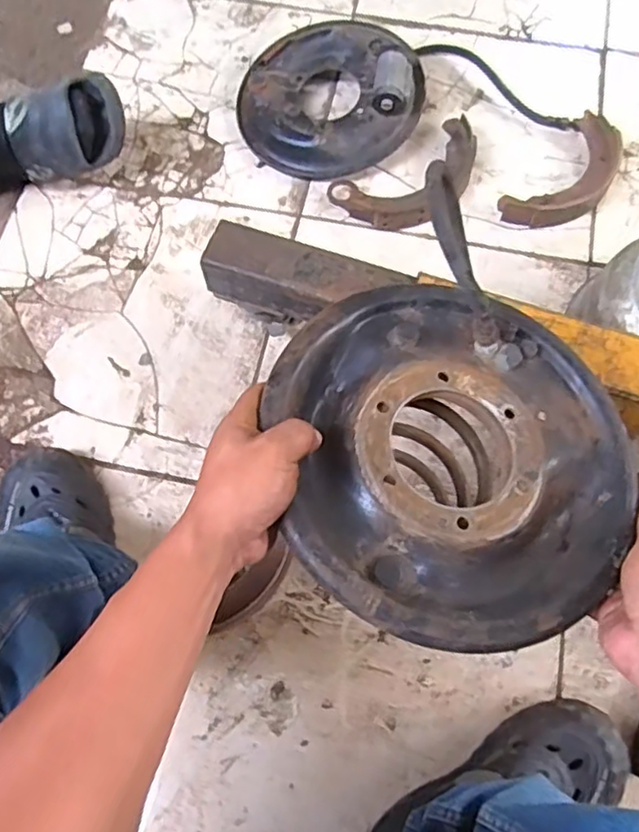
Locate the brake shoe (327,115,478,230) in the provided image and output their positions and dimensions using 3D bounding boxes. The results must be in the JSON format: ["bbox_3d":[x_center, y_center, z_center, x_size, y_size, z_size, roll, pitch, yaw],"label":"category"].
[{"bbox_3d":[0.137,-0.333,0.912,0.224,0.035,0.120,-32,73,-9],"label":"brake shoe"}]

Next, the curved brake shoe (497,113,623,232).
[{"bbox_3d":[0.358,-0.339,0.912,0.103,0.038,0.222,41,77,14],"label":"curved brake shoe"}]

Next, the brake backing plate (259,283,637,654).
[{"bbox_3d":[0.097,0.023,0.448,0.278,0.055,0.278,5,64,-10],"label":"brake backing plate"}]

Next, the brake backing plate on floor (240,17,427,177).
[{"bbox_3d":[0.014,-0.478,0.939,0.261,0.090,0.254,-1,71,2],"label":"brake backing plate on floor"}]

